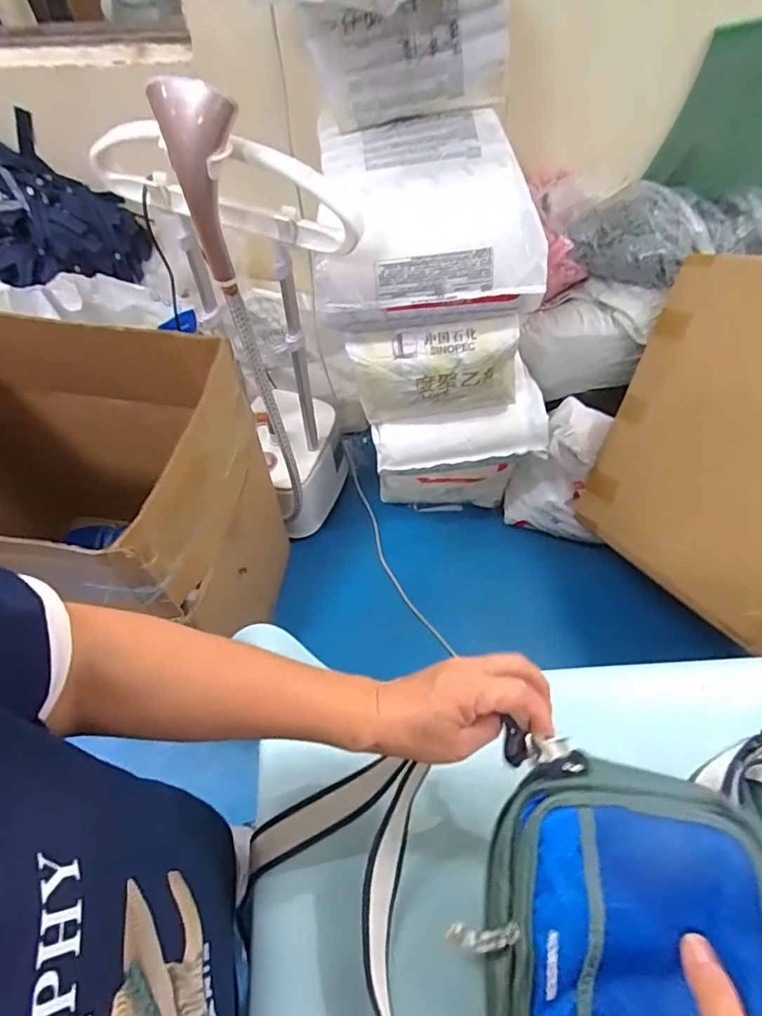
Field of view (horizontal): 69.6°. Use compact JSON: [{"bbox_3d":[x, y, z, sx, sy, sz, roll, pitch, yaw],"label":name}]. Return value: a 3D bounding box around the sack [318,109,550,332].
[{"bbox_3d":[0.076,-0.509,0.980,0.369,0.221,0.309,-4,57,-3],"label":"sack"}]

